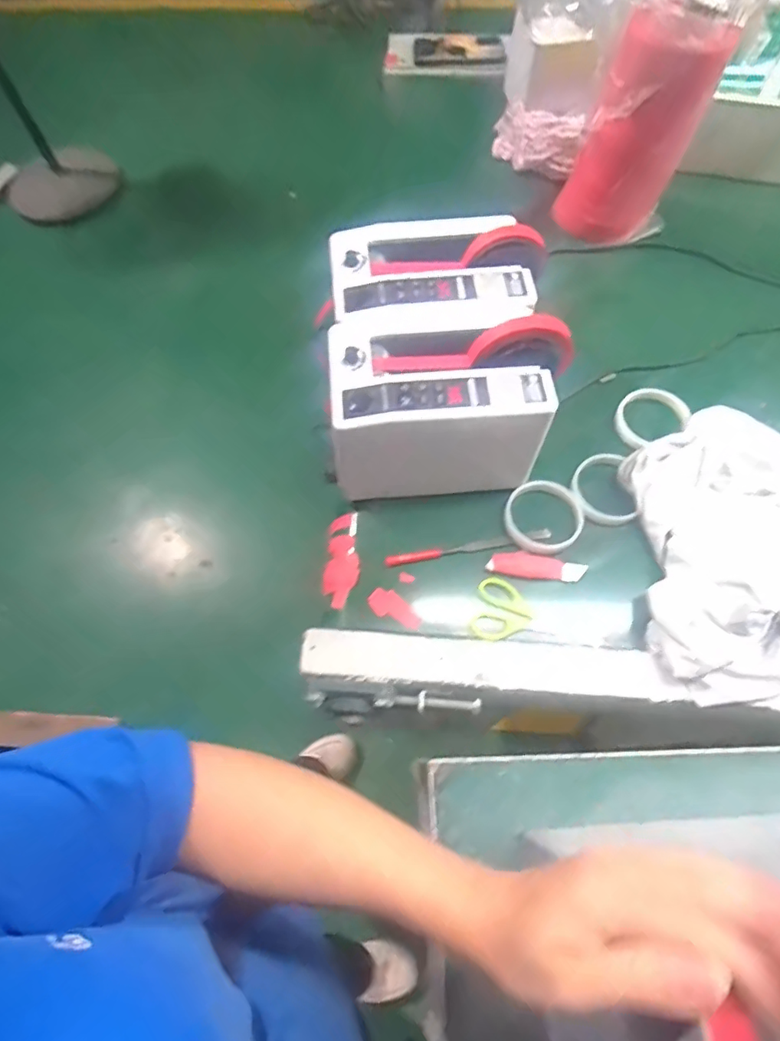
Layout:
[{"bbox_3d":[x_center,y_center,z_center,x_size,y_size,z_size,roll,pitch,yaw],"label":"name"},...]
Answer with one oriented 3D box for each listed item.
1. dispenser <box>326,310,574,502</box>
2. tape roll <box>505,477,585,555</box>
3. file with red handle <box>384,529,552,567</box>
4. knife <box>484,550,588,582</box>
[{"bbox_3d":[0.059,-0.124,0.575,0.228,0.136,0.146,-3,66,1],"label":"dispenser"},{"bbox_3d":[0.169,-0.004,0.598,0.082,0.022,0.080,-1,66,2],"label":"tape roll"},{"bbox_3d":[0.086,0.029,0.592,0.183,0.011,0.014,-11,66,-3],"label":"file with red handle"},{"bbox_3d":[0.157,0.048,0.579,0.100,0.007,0.028,8,67,5],"label":"knife"}]

